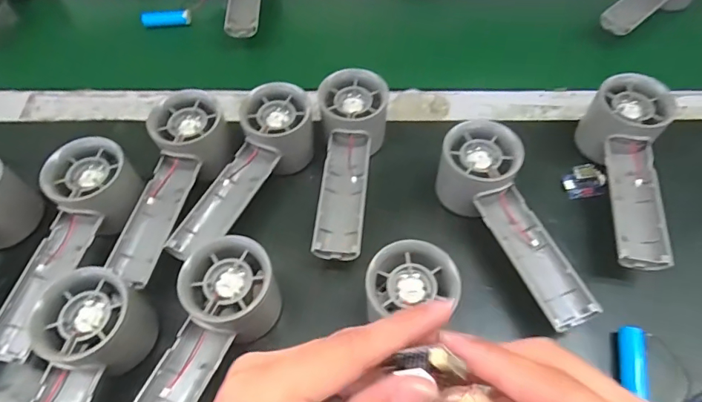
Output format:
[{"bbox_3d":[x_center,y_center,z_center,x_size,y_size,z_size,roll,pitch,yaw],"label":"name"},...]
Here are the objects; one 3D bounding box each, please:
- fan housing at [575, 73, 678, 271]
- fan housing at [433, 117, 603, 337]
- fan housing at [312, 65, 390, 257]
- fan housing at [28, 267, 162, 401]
[{"bbox_3d":[0.215,-0.023,0.349,0.057,0.060,0.155,13,59,9],"label":"fan housing"},{"bbox_3d":[0.117,0.016,0.323,0.058,0.056,0.157,-21,60,-12],"label":"fan housing"},{"bbox_3d":[-0.003,-0.029,0.351,0.054,0.057,0.149,4,58,3],"label":"fan housing"},{"bbox_3d":[-0.178,0.122,0.264,0.050,0.051,0.157,13,59,9],"label":"fan housing"}]

